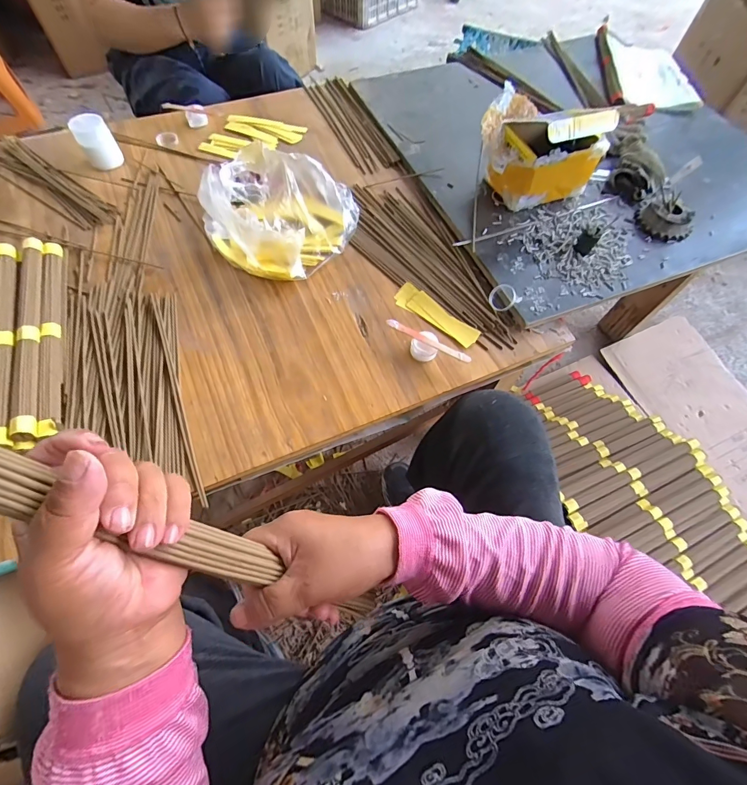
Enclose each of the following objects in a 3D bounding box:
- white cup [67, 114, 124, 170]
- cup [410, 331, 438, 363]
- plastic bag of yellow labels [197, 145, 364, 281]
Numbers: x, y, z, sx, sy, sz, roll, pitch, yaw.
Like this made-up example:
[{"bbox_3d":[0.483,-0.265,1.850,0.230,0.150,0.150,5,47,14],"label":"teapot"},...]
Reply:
[{"bbox_3d":[-0.477,-0.431,0.668,0.057,0.069,0.045,-31,68,-17],"label":"white cup"},{"bbox_3d":[0.071,-0.064,0.528,0.037,0.027,0.038,1,63,-2],"label":"cup"},{"bbox_3d":[-0.145,-0.284,0.590,0.215,0.104,0.226,15,63,5],"label":"plastic bag of yellow labels"}]

